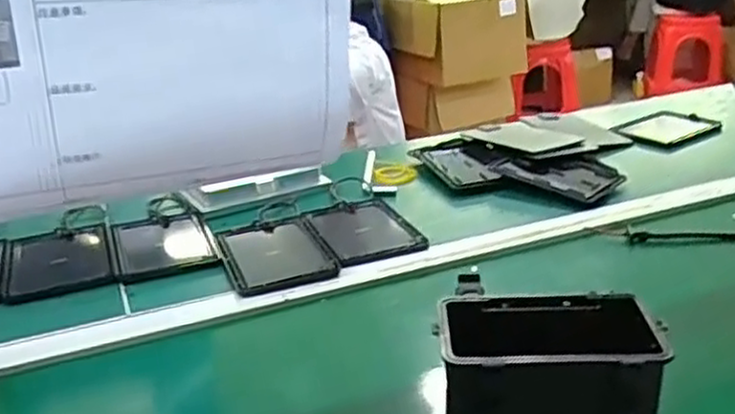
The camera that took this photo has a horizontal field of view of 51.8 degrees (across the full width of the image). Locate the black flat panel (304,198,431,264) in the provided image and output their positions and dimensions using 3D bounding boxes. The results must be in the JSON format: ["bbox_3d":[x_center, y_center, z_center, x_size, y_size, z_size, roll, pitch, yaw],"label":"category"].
[{"bbox_3d":[-0.007,0.024,0.946,0.115,0.007,0.163,-12,25,-21],"label":"black flat panel"}]

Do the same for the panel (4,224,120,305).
[{"bbox_3d":[-0.366,0.059,0.900,0.119,0.008,0.157,-11,24,-19],"label":"panel"}]

